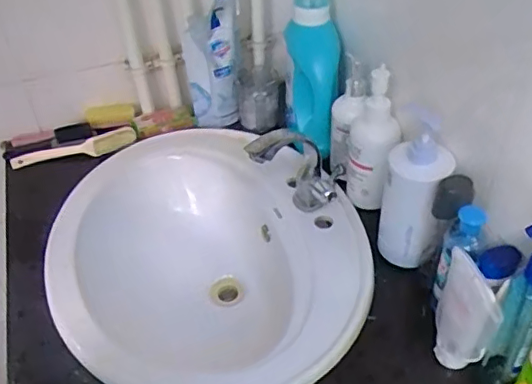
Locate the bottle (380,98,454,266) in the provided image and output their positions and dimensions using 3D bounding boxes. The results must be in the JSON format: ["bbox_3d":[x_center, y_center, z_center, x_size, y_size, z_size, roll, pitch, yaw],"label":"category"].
[{"bbox_3d":[0.189,0.007,0.721,0.082,0.197,0.069,10,42,15],"label":"bottle"}]

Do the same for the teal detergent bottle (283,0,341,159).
[{"bbox_3d":[0.074,-0.199,0.907,0.081,0.243,0.136,-7,40,-4],"label":"teal detergent bottle"}]

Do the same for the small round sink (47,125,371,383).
[{"bbox_3d":[-0.098,0.128,0.868,0.414,0.175,0.533,-27,45,-24],"label":"small round sink"}]

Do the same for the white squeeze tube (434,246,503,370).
[{"bbox_3d":[0.218,0.145,0.621,0.032,0.159,0.073,-26,45,-24],"label":"white squeeze tube"}]

